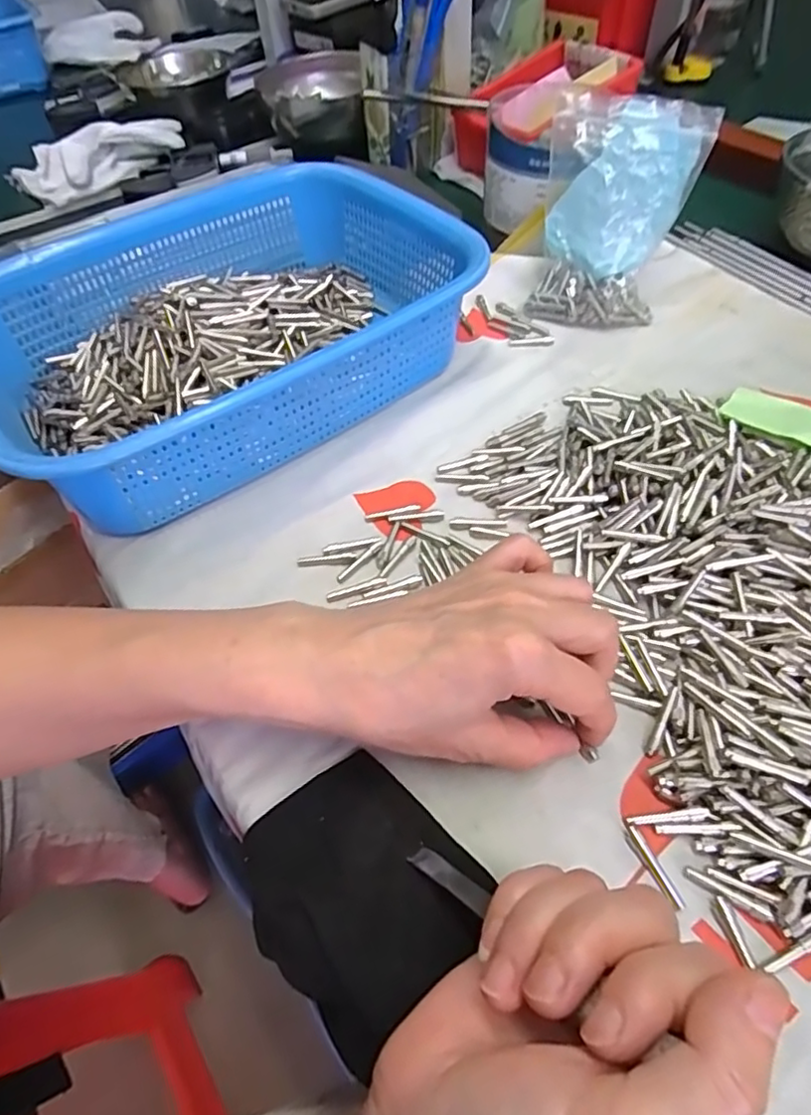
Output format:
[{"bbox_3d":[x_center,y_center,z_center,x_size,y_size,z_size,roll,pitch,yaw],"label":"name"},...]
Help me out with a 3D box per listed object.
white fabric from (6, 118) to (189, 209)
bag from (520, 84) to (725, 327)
[{"bbox_3d":[-0.296,-0.394,0.597,0.170,0.036,0.083,-28,57,-16],"label":"white fabric"},{"bbox_3d":[0.133,-0.219,0.395,0.093,0.107,0.079,16,56,15],"label":"bag"}]

